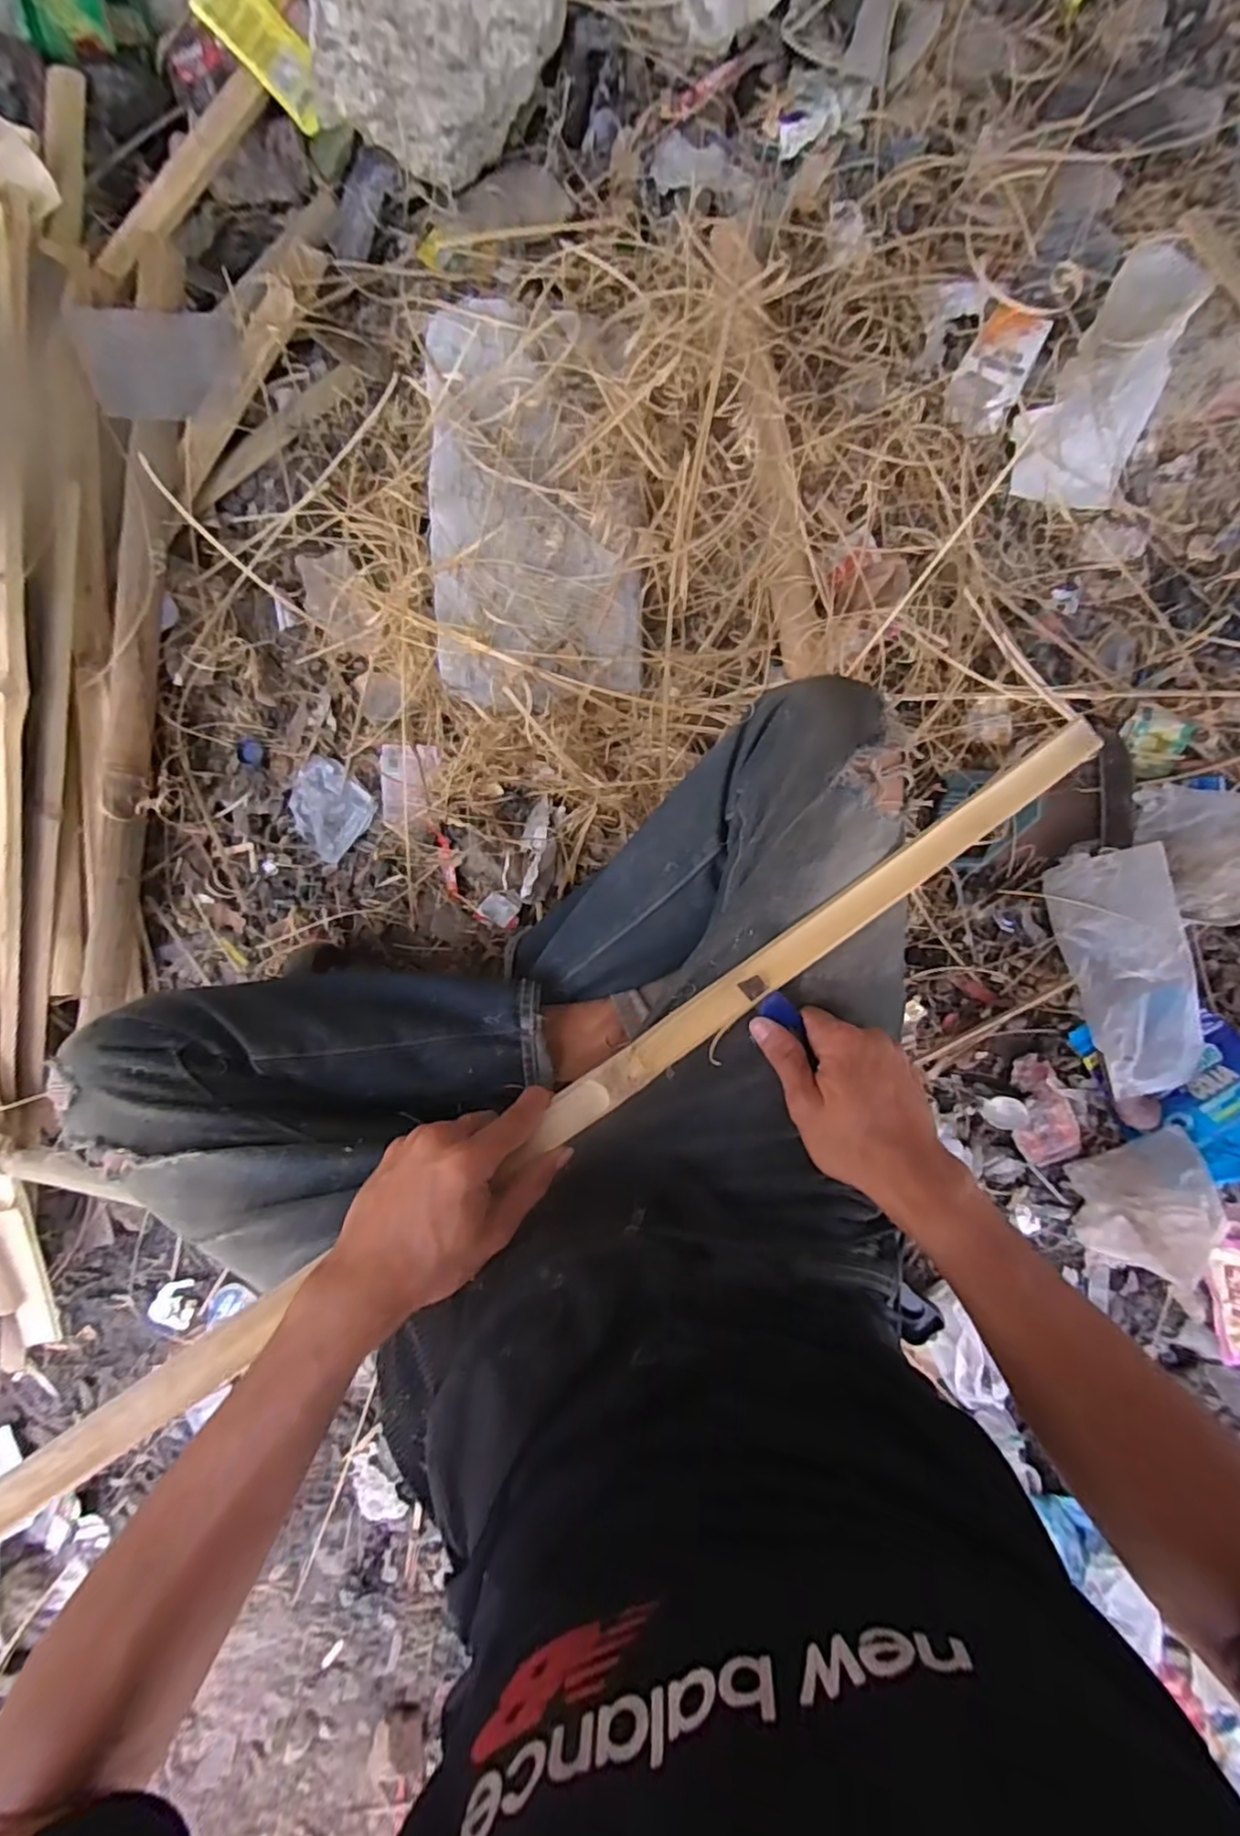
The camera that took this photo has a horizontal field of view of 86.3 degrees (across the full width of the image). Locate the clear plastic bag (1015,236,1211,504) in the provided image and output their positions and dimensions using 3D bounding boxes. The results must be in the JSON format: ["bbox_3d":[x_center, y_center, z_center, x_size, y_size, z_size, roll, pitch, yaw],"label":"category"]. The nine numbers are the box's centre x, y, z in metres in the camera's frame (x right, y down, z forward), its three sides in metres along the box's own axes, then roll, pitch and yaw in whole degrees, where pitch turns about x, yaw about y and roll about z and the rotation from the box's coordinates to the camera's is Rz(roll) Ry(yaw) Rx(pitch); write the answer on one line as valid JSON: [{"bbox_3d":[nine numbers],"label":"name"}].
[{"bbox_3d":[0.495,-0.554,0.671,0.114,0.028,0.264,23,93,8],"label":"clear plastic bag"}]

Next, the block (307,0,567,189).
[{"bbox_3d":[-0.175,-0.844,0.649,0.225,0.108,0.157,7,91,0],"label":"block"}]

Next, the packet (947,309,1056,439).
[{"bbox_3d":[0.384,-0.560,0.675,0.067,0.012,0.129,26,91,2],"label":"packet"}]

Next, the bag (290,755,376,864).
[{"bbox_3d":[-0.317,-0.118,0.713,0.087,0.029,0.083,-45,84,6],"label":"bag"}]

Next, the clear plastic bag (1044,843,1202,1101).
[{"bbox_3d":[0.526,0.054,0.682,0.109,0.042,0.245,-12,88,8],"label":"clear plastic bag"}]

